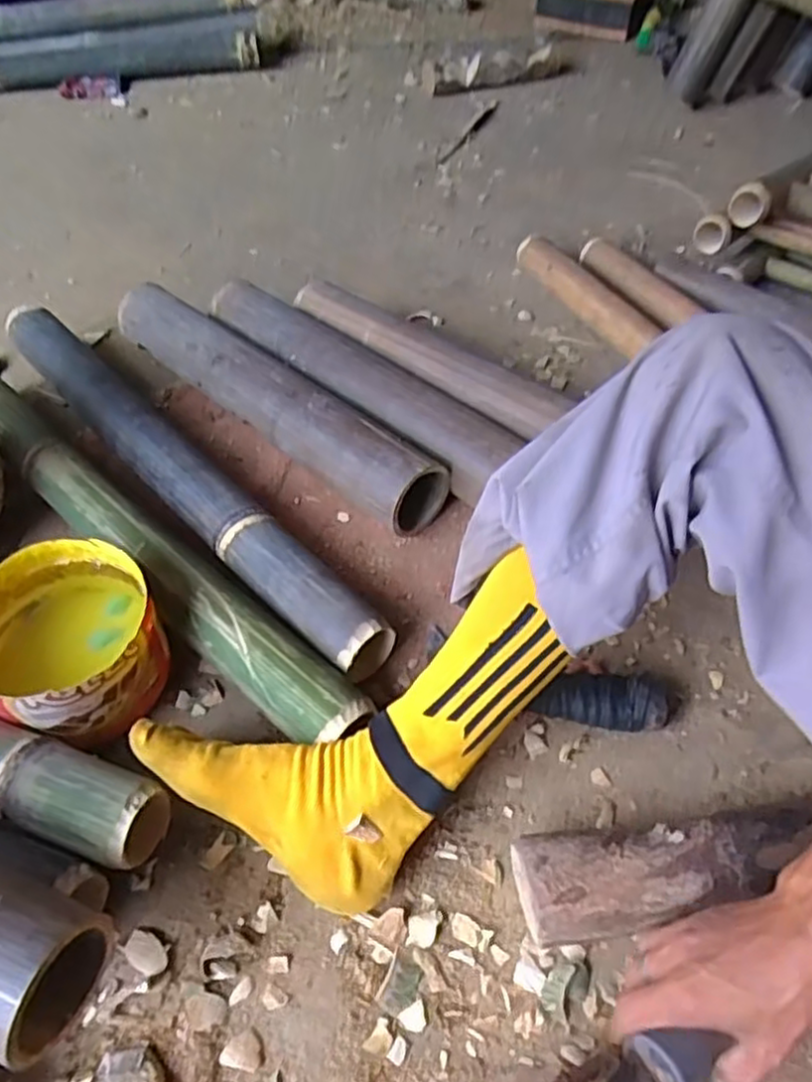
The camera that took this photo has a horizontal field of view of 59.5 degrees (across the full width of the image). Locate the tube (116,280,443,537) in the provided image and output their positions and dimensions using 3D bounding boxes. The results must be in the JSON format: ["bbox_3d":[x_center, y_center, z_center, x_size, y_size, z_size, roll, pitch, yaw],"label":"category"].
[{"bbox_3d":[-0.157,-0.168,0.797,0.486,0.068,0.079,37,59,25],"label":"tube"}]

